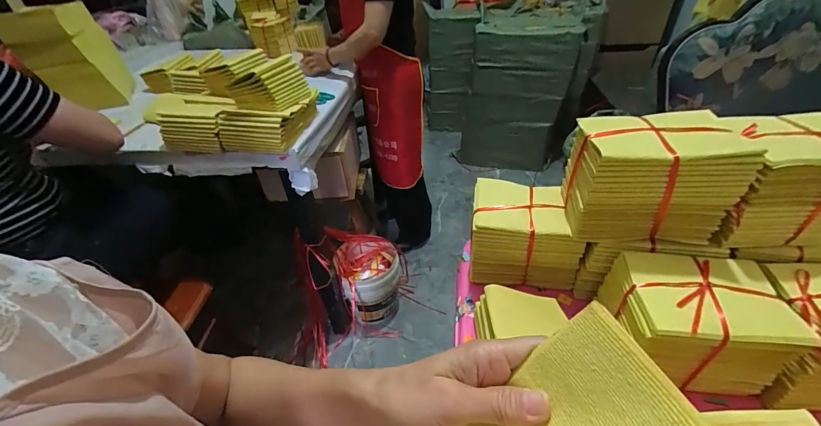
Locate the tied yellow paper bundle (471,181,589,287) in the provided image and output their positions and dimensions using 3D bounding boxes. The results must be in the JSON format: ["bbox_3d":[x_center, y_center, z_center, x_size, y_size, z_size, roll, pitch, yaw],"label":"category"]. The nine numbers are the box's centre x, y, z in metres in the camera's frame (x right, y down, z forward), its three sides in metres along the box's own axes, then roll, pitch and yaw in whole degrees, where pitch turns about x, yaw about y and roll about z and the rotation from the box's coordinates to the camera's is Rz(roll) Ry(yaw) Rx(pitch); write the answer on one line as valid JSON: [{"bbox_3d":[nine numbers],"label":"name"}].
[{"bbox_3d":[0.183,0.036,0.588,0.159,0.125,0.123,6,40,13],"label":"tied yellow paper bundle"}]

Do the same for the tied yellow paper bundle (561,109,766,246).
[{"bbox_3d":[0.309,-0.044,0.471,0.169,0.136,0.109,3,39,10],"label":"tied yellow paper bundle"}]

